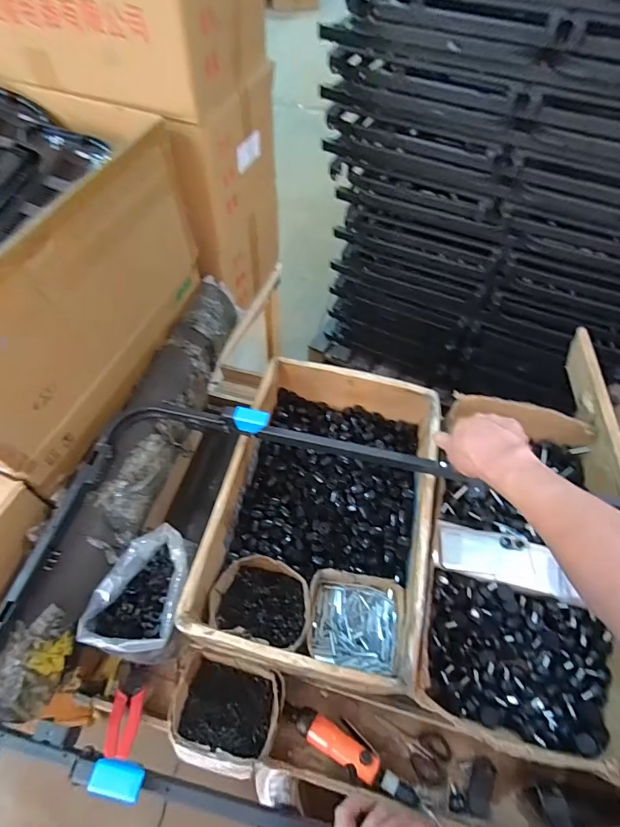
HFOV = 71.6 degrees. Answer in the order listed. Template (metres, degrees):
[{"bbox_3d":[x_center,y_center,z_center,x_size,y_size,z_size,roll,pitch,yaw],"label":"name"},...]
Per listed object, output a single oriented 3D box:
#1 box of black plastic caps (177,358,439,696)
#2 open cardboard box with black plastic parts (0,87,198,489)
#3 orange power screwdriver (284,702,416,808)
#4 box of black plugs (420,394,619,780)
[{"bbox_3d":[0.035,0.163,0.787,0.357,0.143,0.525,12,57,6],"label":"box of black plastic caps"},{"bbox_3d":[-0.574,-0.262,0.743,0.556,0.332,0.542,21,59,12],"label":"open cardboard box with black plastic parts"},{"bbox_3d":[0.062,0.538,0.691,0.226,0.032,0.056,31,61,18],"label":"orange power screwdriver"},{"bbox_3d":[0.384,0.258,0.773,0.291,0.124,0.568,12,57,6],"label":"box of black plugs"}]

